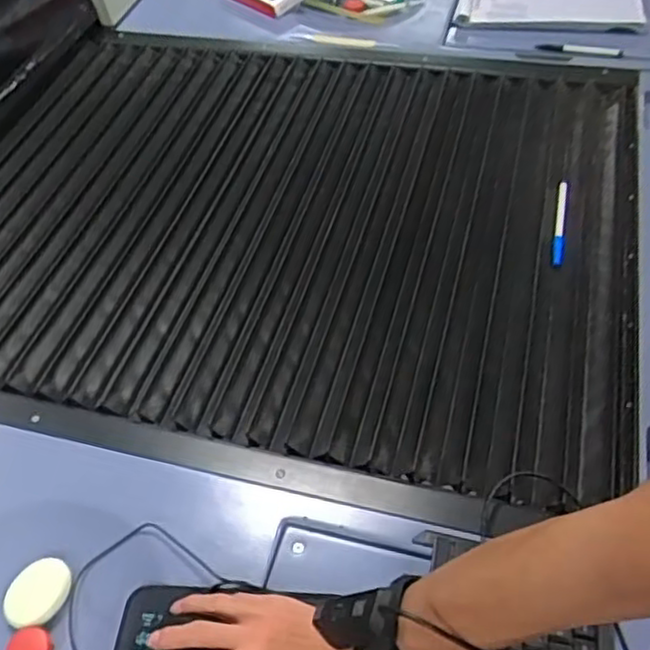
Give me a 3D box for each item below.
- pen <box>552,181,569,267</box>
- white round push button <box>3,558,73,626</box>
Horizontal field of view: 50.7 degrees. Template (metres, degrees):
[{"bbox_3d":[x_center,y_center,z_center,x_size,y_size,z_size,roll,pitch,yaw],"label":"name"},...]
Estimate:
[{"bbox_3d":[0.305,-0.132,0.884,0.014,0.015,0.155,10,53,12],"label":"pen"},{"bbox_3d":[-0.262,0.244,0.626,0.046,0.011,0.061,25,58,22],"label":"white round push button"}]

